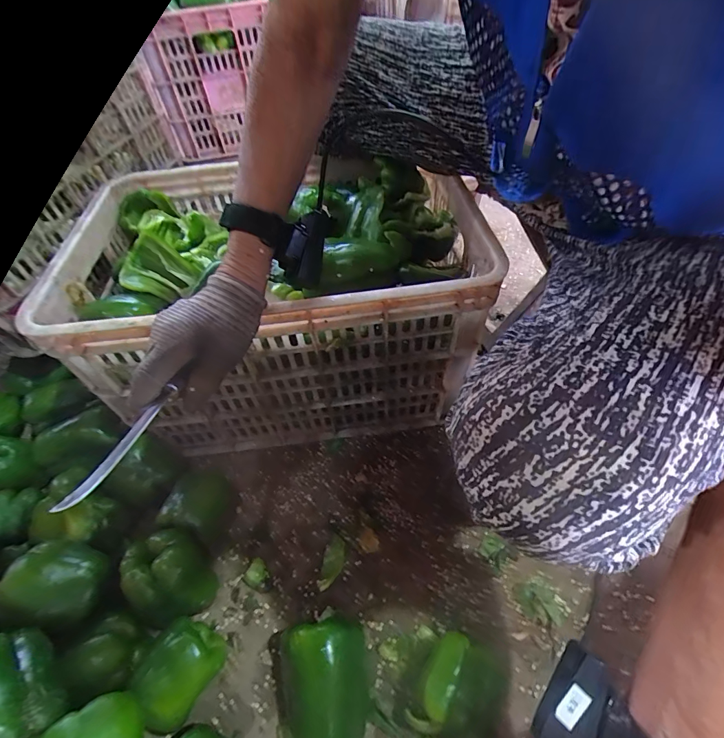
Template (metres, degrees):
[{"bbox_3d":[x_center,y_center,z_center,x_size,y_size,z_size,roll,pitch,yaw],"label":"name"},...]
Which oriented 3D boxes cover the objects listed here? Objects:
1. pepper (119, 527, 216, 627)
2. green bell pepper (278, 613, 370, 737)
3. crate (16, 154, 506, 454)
[{"bbox_3d":[-0.222,0.242,0.458,0.083,0.100,0.093,-23,56,-13],"label":"pepper"},{"bbox_3d":[-0.037,0.325,0.395,0.085,0.081,0.115,-5,54,-1],"label":"green bell pepper"},{"bbox_3d":[-0.121,-0.120,0.610,0.518,0.287,0.379,-8,54,-3],"label":"crate"}]

